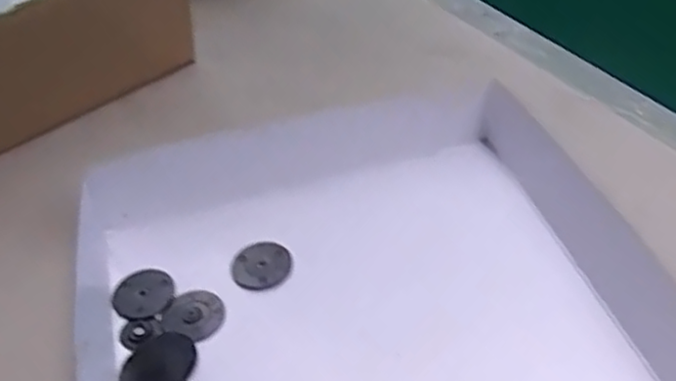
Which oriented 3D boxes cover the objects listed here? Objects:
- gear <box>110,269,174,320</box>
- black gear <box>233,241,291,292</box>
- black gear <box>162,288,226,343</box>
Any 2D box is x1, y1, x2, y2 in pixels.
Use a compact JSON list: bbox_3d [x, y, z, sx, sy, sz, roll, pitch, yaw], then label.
[{"bbox_3d":[-0.085,0.044,0.309,0.026,0.004,0.027,-2,45,2],"label":"gear"},{"bbox_3d":[-0.034,0.033,0.314,0.026,0.006,0.023,-18,56,-9],"label":"black gear"},{"bbox_3d":[-0.061,0.053,0.302,0.025,0.005,0.025,-2,45,2],"label":"black gear"}]

